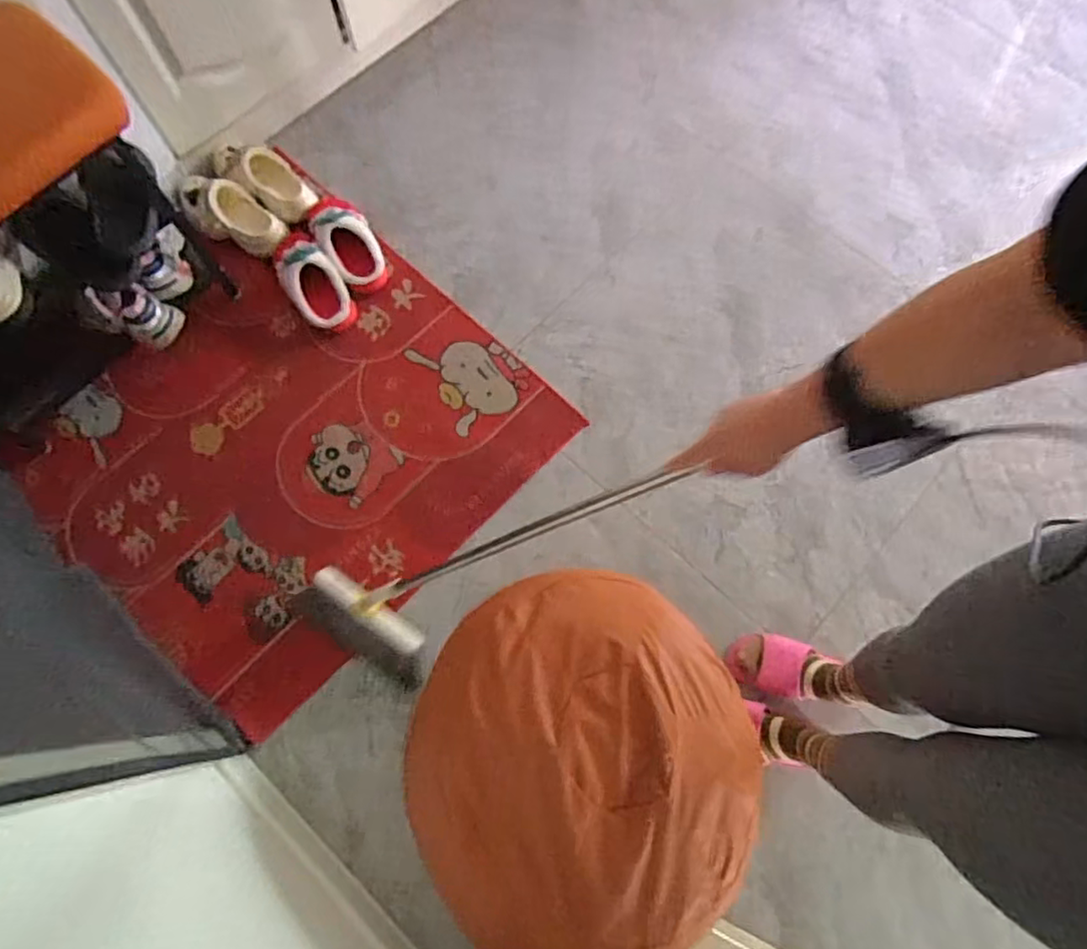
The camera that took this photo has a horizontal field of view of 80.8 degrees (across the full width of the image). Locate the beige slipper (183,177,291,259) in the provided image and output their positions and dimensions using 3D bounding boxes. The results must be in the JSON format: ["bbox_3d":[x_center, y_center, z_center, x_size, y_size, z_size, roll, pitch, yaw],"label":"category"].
[{"bbox_3d":[-0.670,-0.559,1.378,0.253,0.140,0.111,30,74,8],"label":"beige slipper"}]

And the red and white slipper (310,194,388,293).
[{"bbox_3d":[-0.422,-0.501,1.373,0.116,0.102,0.242,-29,75,-9],"label":"red and white slipper"}]

